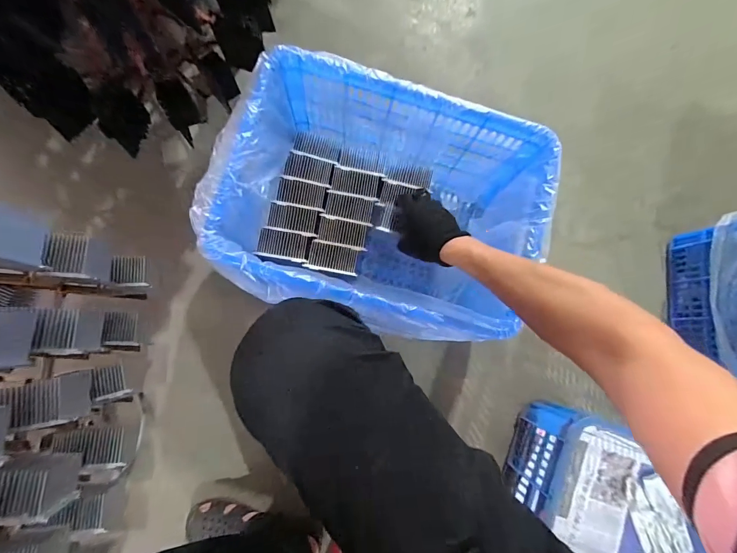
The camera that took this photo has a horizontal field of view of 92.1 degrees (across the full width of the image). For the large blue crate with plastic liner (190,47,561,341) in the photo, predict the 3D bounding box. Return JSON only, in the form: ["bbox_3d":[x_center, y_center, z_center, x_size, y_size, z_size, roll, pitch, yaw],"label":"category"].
[{"bbox_3d":[0.008,-0.107,0.659,0.496,0.282,0.364,14,81,-5],"label":"large blue crate with plastic liner"}]

